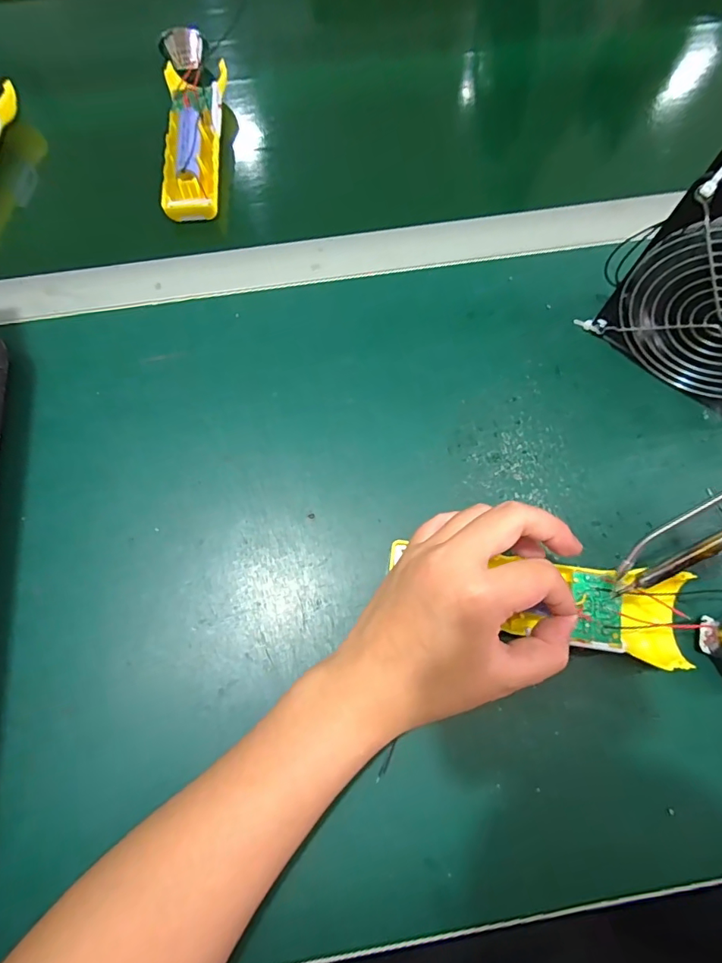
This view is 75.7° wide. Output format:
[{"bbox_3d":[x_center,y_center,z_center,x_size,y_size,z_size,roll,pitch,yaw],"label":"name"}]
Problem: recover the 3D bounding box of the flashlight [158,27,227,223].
[{"bbox_3d":[-0.142,-0.312,0.395,0.053,0.029,0.191,-5,70,-2],"label":"flashlight"}]

